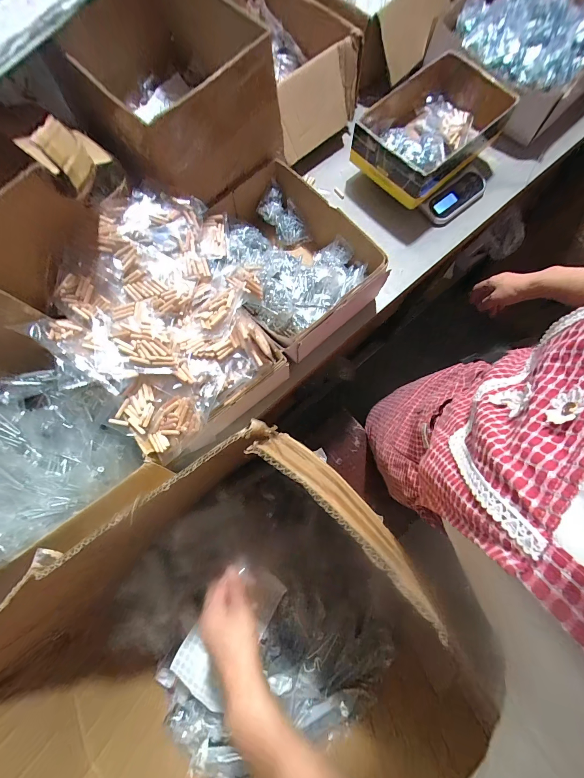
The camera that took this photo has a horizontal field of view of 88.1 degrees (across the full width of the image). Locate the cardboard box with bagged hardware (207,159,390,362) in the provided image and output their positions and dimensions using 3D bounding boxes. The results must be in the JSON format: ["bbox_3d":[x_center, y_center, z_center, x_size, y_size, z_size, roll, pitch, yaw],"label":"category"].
[{"bbox_3d":[-0.017,-0.237,0.545,0.235,0.106,0.308,-40,80,-7],"label":"cardboard box with bagged hardware"}]

